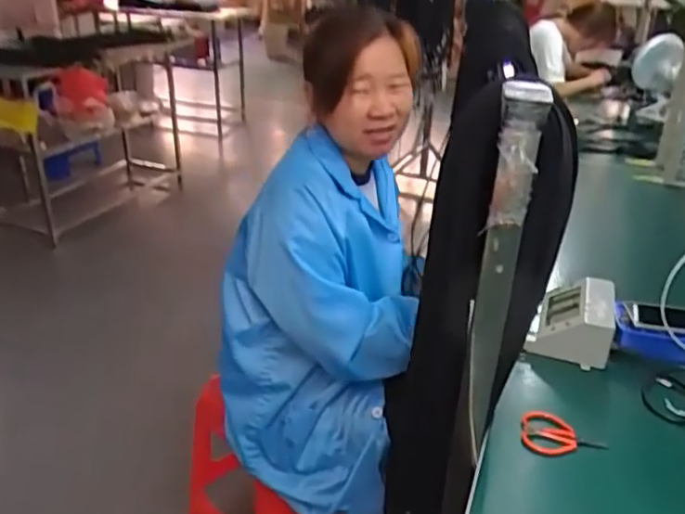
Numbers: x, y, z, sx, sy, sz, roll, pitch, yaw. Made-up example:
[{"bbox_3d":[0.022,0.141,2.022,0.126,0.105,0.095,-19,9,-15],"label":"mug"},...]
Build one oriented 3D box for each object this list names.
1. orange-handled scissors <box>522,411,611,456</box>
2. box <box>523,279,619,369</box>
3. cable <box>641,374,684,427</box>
[{"bbox_3d":[0.315,0.253,0.910,0.113,0.018,0.068,5,27,6],"label":"orange-handled scissors"},{"bbox_3d":[0.401,0.115,1.121,0.134,0.103,0.160,11,28,18],"label":"box"},{"bbox_3d":[0.518,0.222,0.987,0.094,0.013,0.104,18,31,29],"label":"cable"}]

